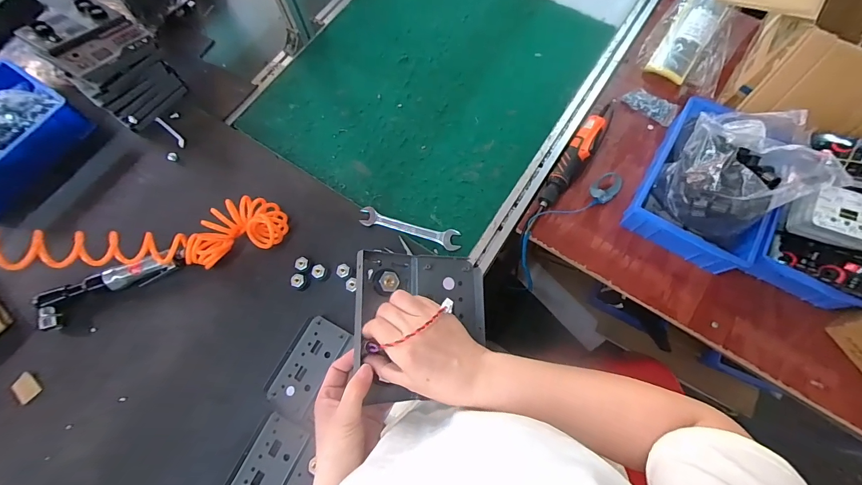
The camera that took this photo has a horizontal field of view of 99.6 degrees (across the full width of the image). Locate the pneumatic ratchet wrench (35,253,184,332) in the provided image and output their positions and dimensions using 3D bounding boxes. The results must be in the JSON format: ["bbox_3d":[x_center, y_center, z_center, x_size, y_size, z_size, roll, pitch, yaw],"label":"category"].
[{"bbox_3d":[-0.581,0.073,0.657,0.255,0.041,0.059,-25,72,-8],"label":"pneumatic ratchet wrench"}]

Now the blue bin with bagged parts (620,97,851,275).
[{"bbox_3d":[0.523,-0.129,0.636,0.205,0.192,0.282,31,74,11],"label":"blue bin with bagged parts"}]

